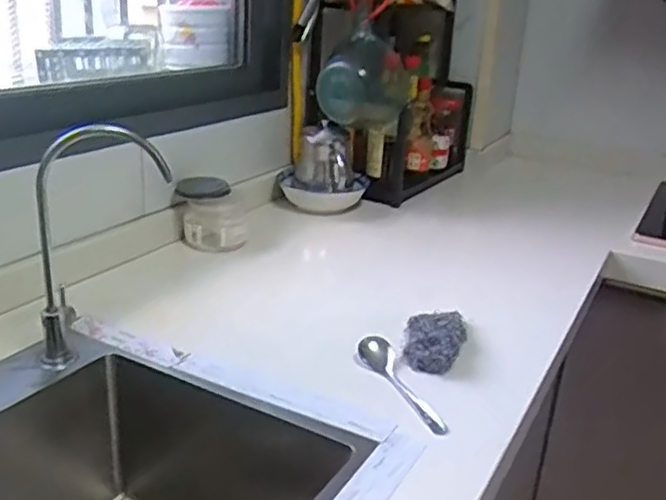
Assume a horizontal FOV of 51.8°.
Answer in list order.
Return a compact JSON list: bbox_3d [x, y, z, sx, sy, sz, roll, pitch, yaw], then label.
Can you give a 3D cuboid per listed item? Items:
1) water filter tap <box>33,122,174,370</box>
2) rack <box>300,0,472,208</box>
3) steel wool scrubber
[{"bbox_3d":[-0.240,-0.003,0.721,0.133,0.253,0.048,-4,22,-20],"label":"water filter tap"},{"bbox_3d":[0.115,-0.381,1.345,0.232,0.493,0.430,13,22,22],"label":"rack"},{"bbox_3d":[0.119,0.103,0.798,0.066,0.033,0.103,7,21,9],"label":"steel wool scrubber"}]

